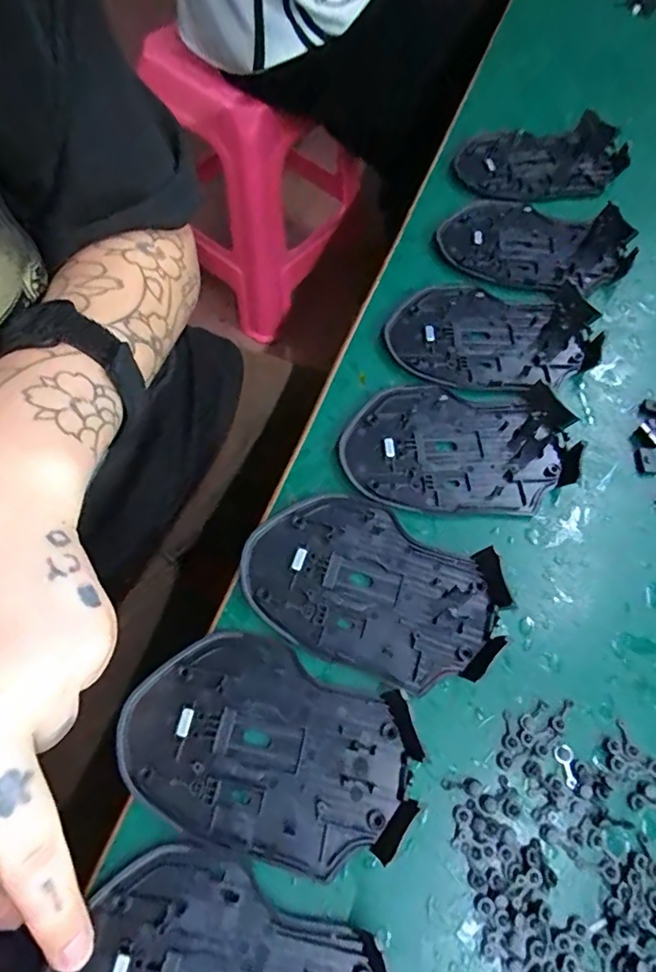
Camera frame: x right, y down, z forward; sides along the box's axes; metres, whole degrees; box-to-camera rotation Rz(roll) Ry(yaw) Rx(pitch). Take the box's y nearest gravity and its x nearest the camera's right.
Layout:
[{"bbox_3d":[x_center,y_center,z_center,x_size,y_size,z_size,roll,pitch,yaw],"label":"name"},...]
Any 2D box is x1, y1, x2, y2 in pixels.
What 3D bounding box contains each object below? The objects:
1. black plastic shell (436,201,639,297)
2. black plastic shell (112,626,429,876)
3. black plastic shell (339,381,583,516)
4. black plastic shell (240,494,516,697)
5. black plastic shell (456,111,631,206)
[{"bbox_3d":[0.130,-0.155,0.328,0.114,0.017,0.070,19,66,7],"label":"black plastic shell"},{"bbox_3d":[-0.024,0.102,0.204,0.112,0.010,0.072,22,66,9],"label":"black plastic shell"},{"bbox_3d":[0.067,-0.022,0.267,0.113,0.012,0.070,4,65,0],"label":"black plastic shell"},{"bbox_3d":[0.019,0.044,0.234,0.113,0.010,0.072,26,67,10],"label":"black plastic shell"},{"bbox_3d":[0.150,-0.229,0.369,0.114,0.017,0.075,-7,65,-5],"label":"black plastic shell"}]

